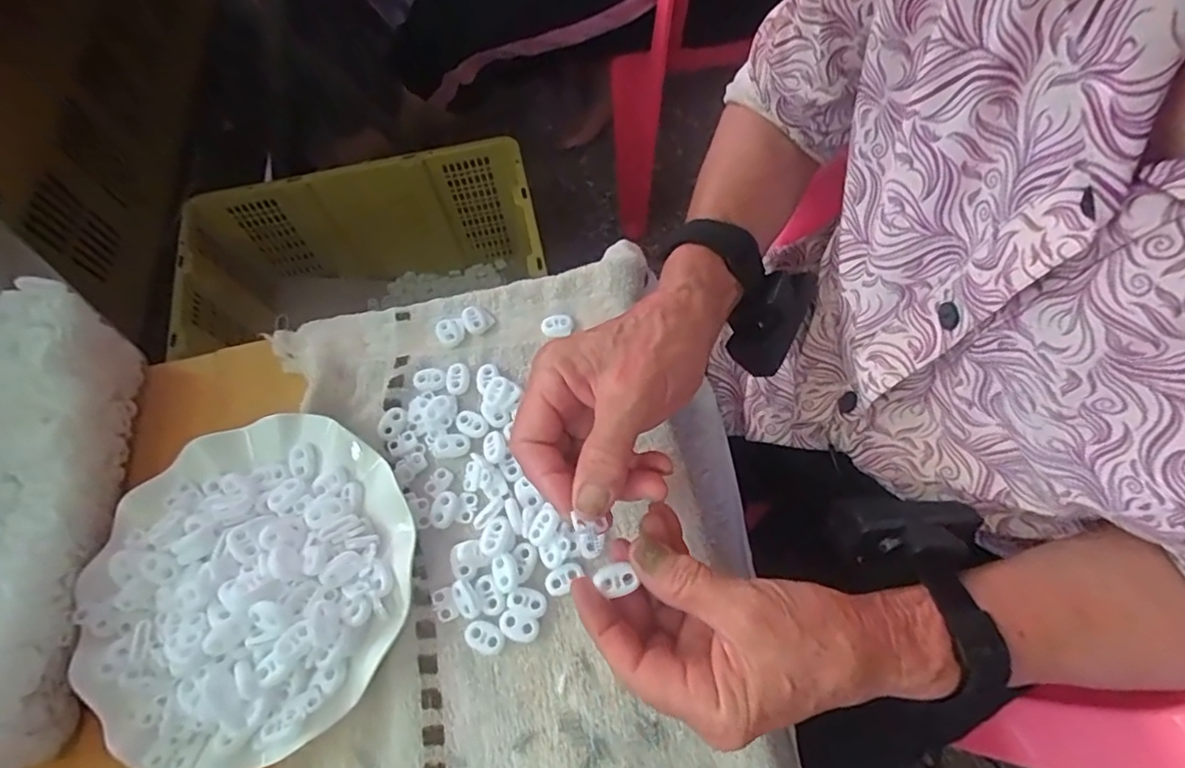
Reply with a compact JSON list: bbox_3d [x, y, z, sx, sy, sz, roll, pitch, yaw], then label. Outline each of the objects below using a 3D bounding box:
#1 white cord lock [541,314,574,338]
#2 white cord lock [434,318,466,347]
[{"bbox_3d":[-0.025,-0.042,0.401,0.022,0.004,0.018,-4,65,0],"label":"white cord lock"},{"bbox_3d":[-0.100,-0.037,0.404,0.021,0.006,0.023,-27,67,-11],"label":"white cord lock"}]

